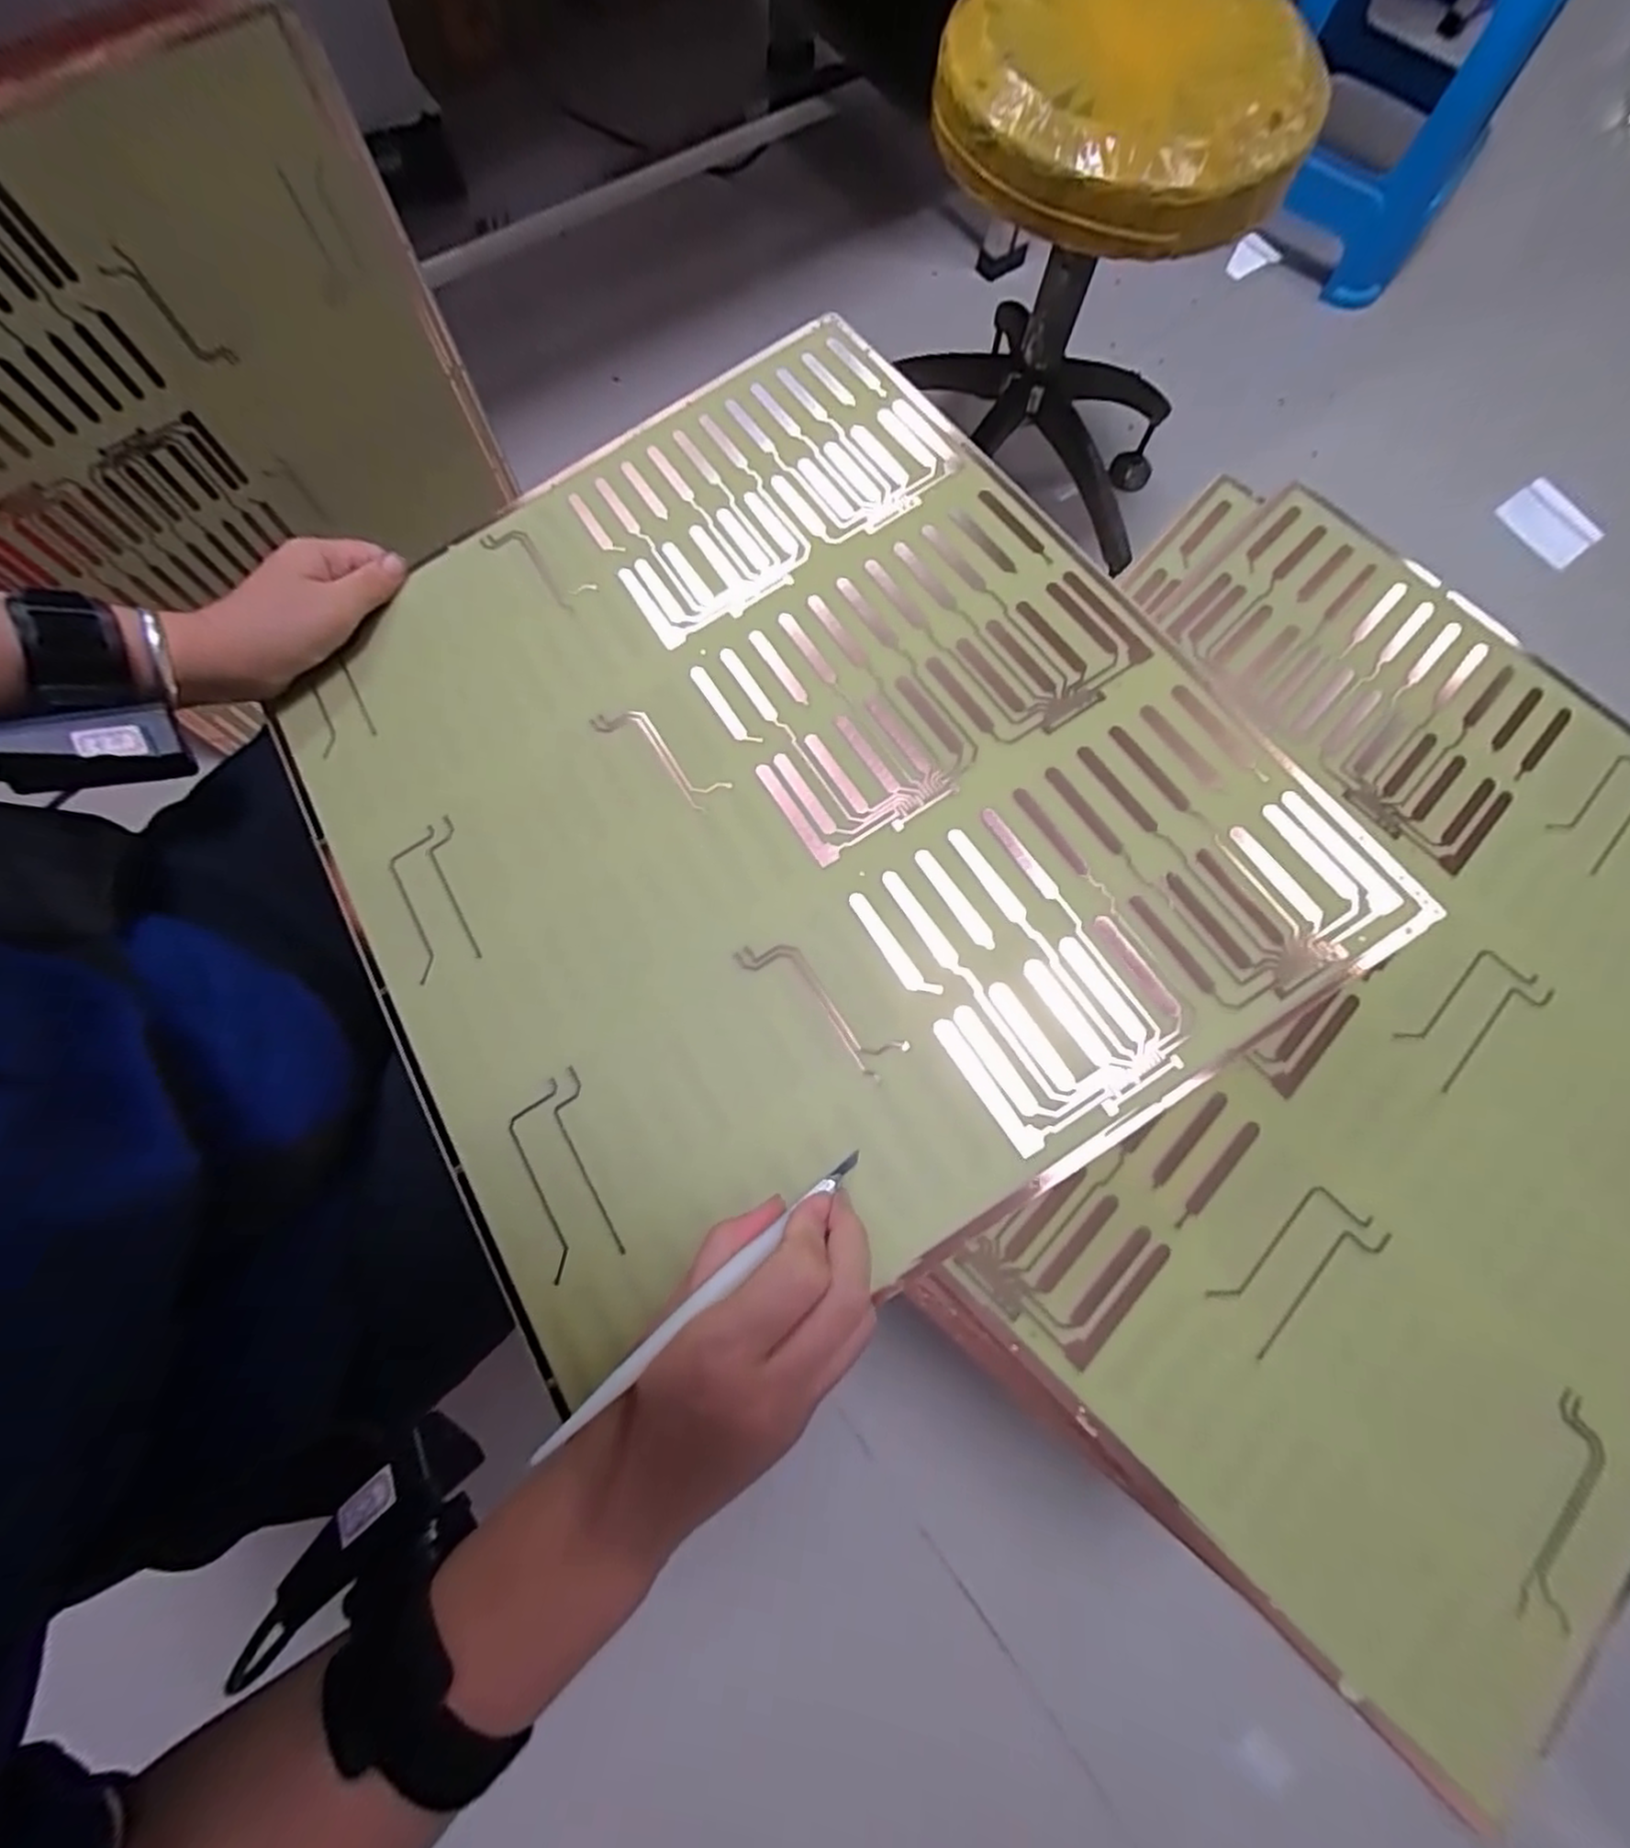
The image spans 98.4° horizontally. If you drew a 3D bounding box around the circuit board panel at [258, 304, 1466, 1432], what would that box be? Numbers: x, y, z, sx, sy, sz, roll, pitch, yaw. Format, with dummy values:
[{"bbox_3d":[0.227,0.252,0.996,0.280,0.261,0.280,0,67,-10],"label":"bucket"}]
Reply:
[{"bbox_3d":[-0.035,-0.073,0.364,0.424,0.010,0.473,-34,72,-3],"label":"circuit board panel"}]

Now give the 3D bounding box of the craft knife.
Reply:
[{"bbox_3d":[-0.036,0.135,0.263,0.150,0.008,0.008,-34,78,-30],"label":"craft knife"}]

